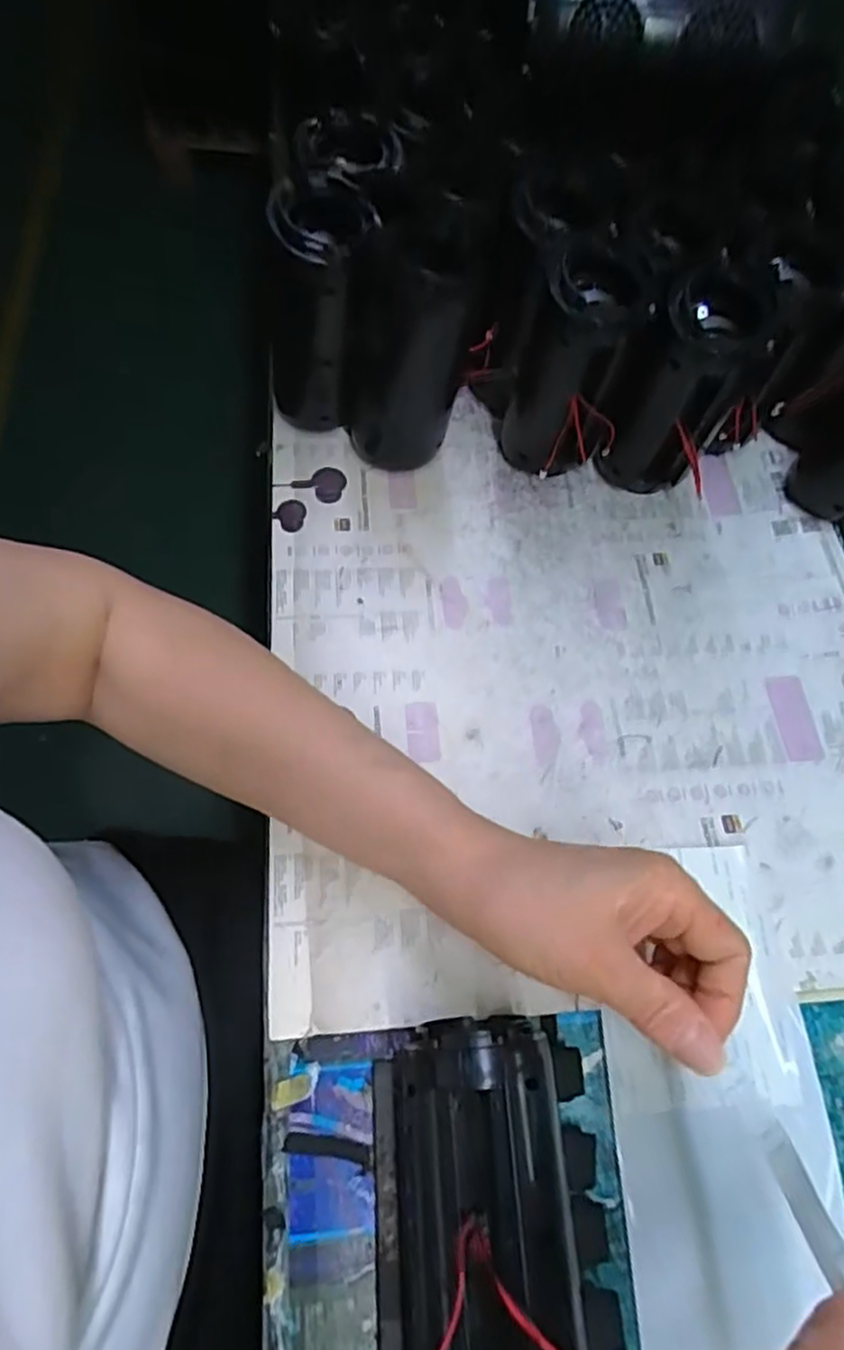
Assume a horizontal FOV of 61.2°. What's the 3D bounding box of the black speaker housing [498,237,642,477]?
[{"bbox_3d":[0.089,-0.182,0.444,0.063,0.142,0.056,15,64,4],"label":"black speaker housing"}]

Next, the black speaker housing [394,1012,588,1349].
[{"bbox_3d":[0.020,0.219,0.287,0.071,0.067,0.147,-2,65,-4],"label":"black speaker housing"}]

